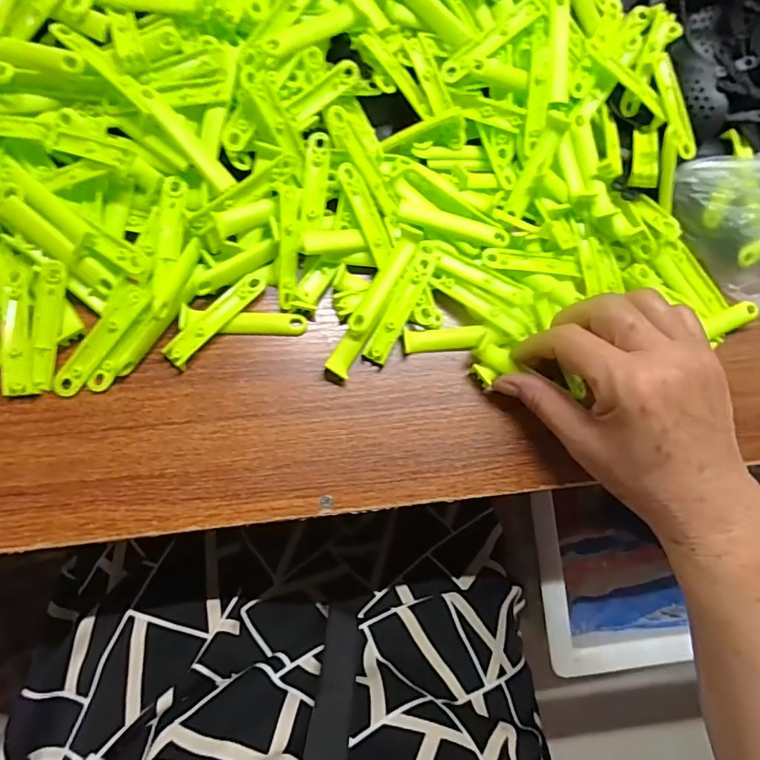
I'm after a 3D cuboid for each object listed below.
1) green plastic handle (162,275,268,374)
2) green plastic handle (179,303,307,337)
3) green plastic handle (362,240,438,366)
[{"bbox_3d":[-0.101,-0.039,0.321,0.015,0.008,0.076,44,81,-1],"label":"green plastic handle"},{"bbox_3d":[-0.085,-0.036,0.326,0.076,0.012,0.015,3,84,-7],"label":"green plastic handle"},{"bbox_3d":[0.016,-0.051,0.335,0.016,0.007,0.087,28,82,-4],"label":"green plastic handle"}]

